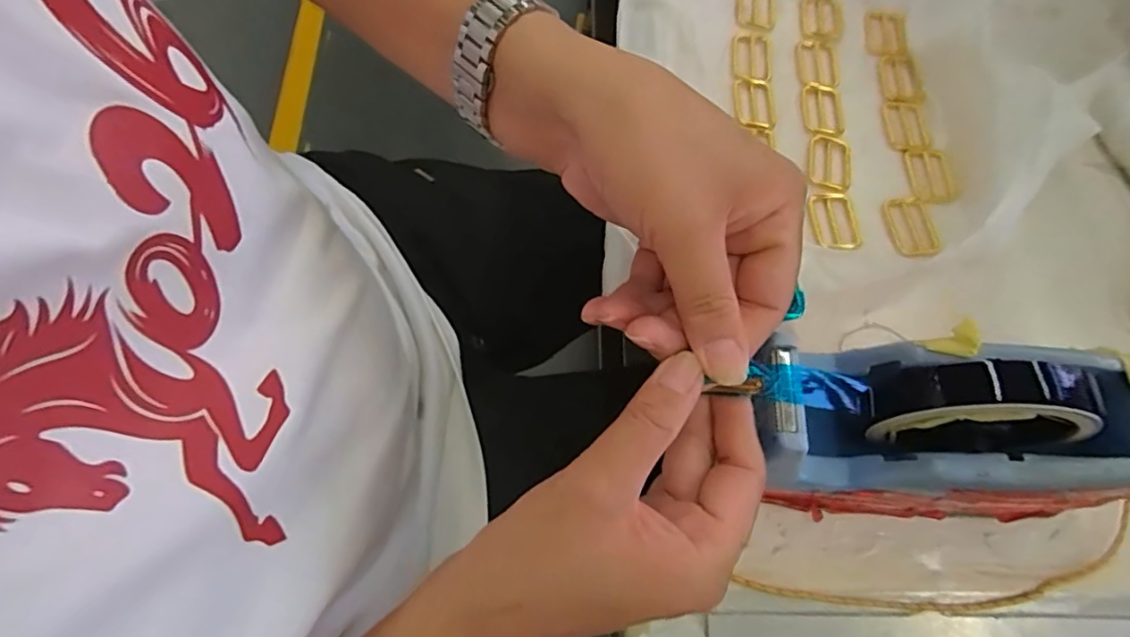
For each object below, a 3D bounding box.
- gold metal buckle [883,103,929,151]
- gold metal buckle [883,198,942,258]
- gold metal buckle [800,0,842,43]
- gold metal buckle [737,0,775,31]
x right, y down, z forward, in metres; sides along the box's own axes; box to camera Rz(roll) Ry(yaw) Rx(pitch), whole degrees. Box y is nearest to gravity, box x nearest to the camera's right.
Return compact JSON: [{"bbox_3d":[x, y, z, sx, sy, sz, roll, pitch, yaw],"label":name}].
[{"bbox_3d":[0.253,-0.143,0.445,0.027,0.005,0.045,-3,68,-3],"label":"gold metal buckle"},{"bbox_3d":[0.237,-0.062,0.408,0.031,0.004,0.046,-8,68,-5],"label":"gold metal buckle"},{"bbox_3d":[0.207,-0.241,0.481,0.034,0.004,0.051,8,68,2],"label":"gold metal buckle"},{"bbox_3d":[0.154,-0.251,0.480,0.031,0.007,0.041,11,68,3],"label":"gold metal buckle"}]

